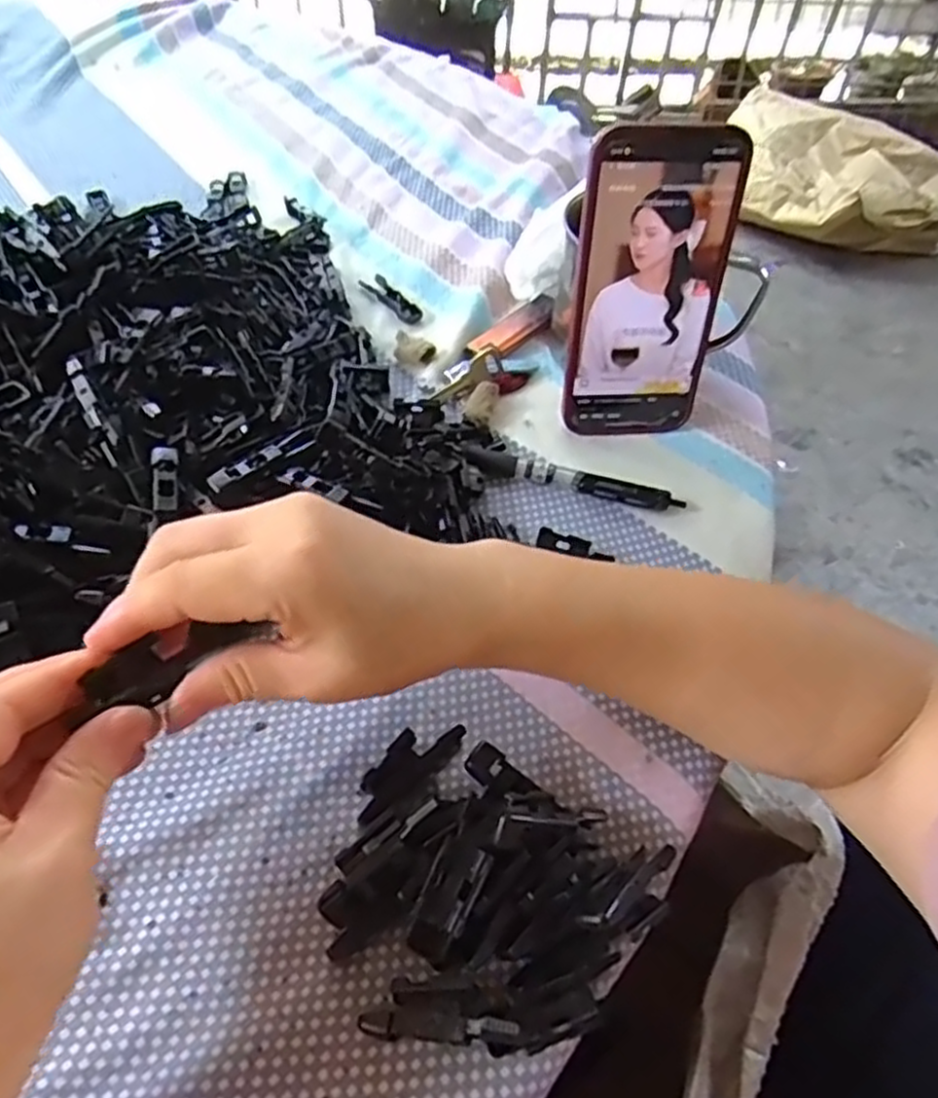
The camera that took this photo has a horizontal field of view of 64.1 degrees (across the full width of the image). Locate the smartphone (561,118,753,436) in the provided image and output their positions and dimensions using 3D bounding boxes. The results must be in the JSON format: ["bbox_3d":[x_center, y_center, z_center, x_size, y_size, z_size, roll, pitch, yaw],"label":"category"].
[{"bbox_3d":[0.093,-0.131,0.388,0.075,0.157,0.009,0,40,-2],"label":"smartphone"}]

